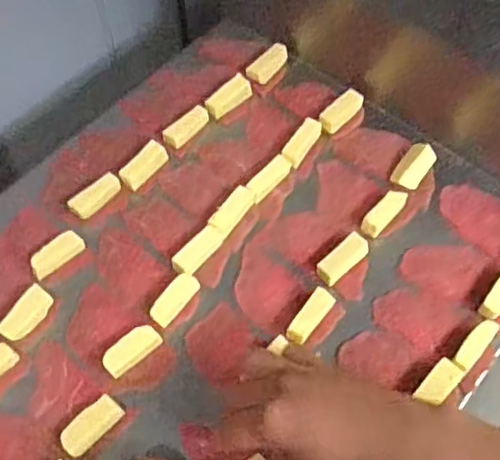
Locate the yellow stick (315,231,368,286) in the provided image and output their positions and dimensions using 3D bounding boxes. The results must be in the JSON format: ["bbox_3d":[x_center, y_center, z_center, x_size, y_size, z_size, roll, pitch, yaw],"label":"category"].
[{"bbox_3d":[0.080,0.024,0.545,0.052,0.011,0.020,-38,65,-20],"label":"yellow stick"}]

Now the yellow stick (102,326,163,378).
[{"bbox_3d":[-0.093,0.095,0.505,0.047,0.011,0.022,-39,66,-21],"label":"yellow stick"}]

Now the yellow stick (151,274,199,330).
[{"bbox_3d":[-0.062,0.057,0.527,0.019,0.011,0.049,33,64,19],"label":"yellow stick"}]

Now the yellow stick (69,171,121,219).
[{"bbox_3d":[-0.139,-0.031,0.577,0.018,0.016,0.049,40,67,22],"label":"yellow stick"}]

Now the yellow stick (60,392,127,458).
[{"bbox_3d":[-0.119,0.148,0.480,0.021,0.013,0.048,39,66,22],"label":"yellow stick"}]

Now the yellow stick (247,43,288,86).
[{"bbox_3d":[0.019,-0.173,0.658,0.020,0.013,0.052,36,65,21],"label":"yellow stick"}]

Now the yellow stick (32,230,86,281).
[{"bbox_3d":[-0.167,0.021,0.548,0.022,0.012,0.048,40,67,22],"label":"yellow stick"}]

